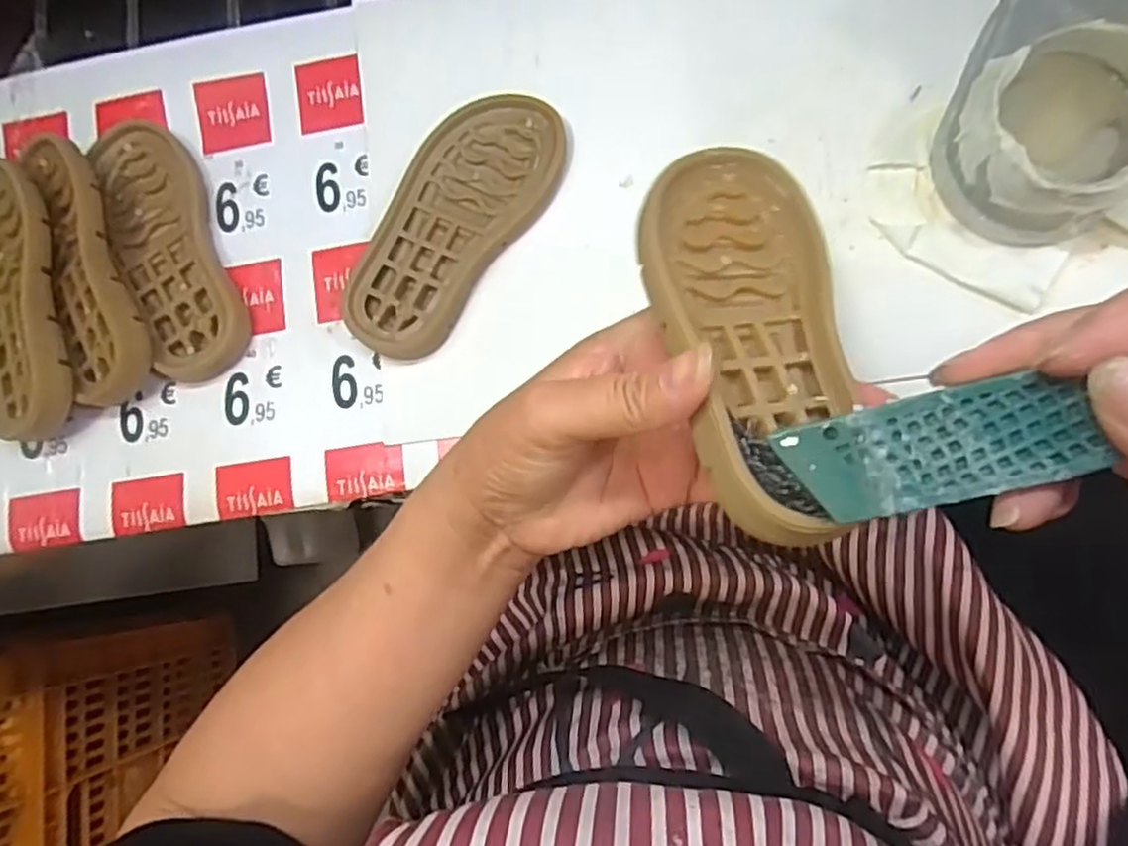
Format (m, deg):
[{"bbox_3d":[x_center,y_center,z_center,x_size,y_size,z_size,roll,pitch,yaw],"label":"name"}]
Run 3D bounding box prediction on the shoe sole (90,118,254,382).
[{"bbox_3d":[-0.203,-0.091,0.373,0.053,0.012,0.142,-24,80,3],"label":"shoe sole"}]

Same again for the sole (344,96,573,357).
[{"bbox_3d":[-0.057,-0.100,0.361,0.066,0.013,0.141,35,87,10],"label":"sole"}]

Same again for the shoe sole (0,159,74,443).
[{"bbox_3d":[-0.278,-0.061,0.369,0.066,0.019,0.141,-16,81,26],"label":"shoe sole"}]

